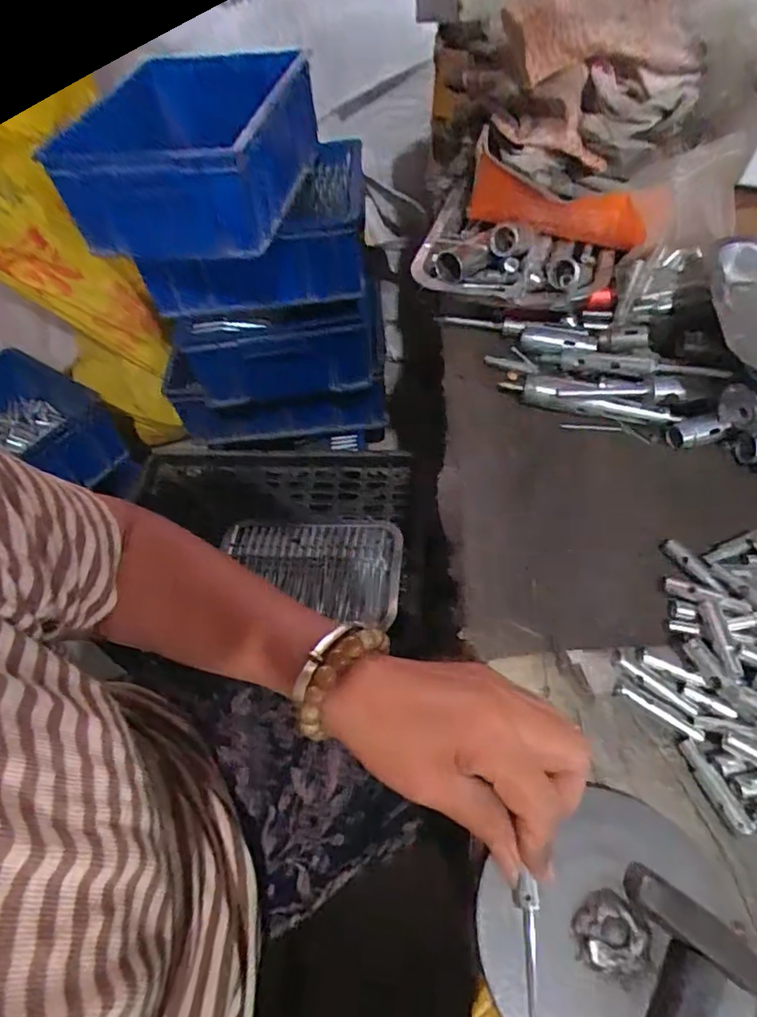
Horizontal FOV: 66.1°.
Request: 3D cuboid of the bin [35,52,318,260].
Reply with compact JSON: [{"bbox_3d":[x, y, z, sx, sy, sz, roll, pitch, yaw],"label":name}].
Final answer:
[{"bbox_3d":[-0.237,-0.481,0.786,0.254,0.127,0.308,5,55,8],"label":"bin"}]

